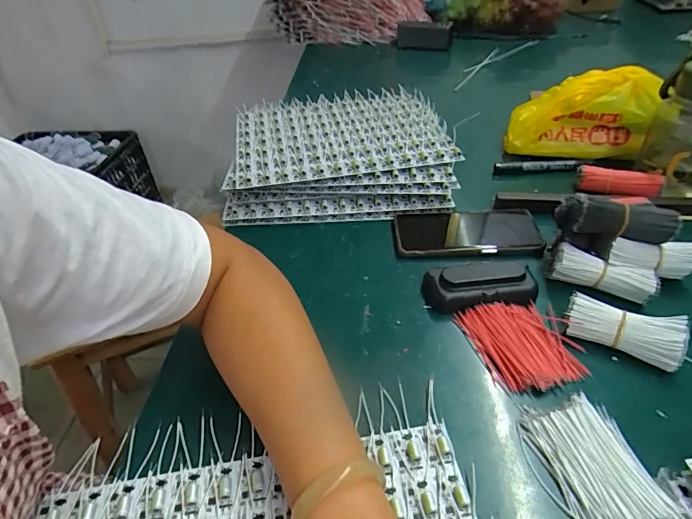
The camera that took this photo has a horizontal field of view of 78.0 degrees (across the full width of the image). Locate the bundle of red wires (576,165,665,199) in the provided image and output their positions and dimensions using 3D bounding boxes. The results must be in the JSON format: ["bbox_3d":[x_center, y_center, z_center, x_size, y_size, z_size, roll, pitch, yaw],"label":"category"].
[{"bbox_3d":[0.339,-0.099,0.532,0.088,0.022,0.026,14,45,26],"label":"bundle of red wires"}]

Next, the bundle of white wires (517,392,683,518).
[{"bbox_3d":[0.170,0.142,0.300,0.073,0.011,0.094,-12,39,-3],"label":"bundle of white wires"}]

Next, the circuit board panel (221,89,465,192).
[{"bbox_3d":[-0.011,-0.189,0.637,0.306,0.016,0.262,-7,41,-2],"label":"circuit board panel"}]

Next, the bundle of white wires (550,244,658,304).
[{"bbox_3d":[0.252,0.013,0.420,0.091,0.031,0.025,12,44,24],"label":"bundle of white wires"}]

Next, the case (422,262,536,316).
[{"bbox_3d":[0.134,0.025,0.428,0.107,0.026,0.047,-8,39,2],"label":"case"}]

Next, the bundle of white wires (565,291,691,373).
[{"bbox_3d":[0.239,0.061,0.369,0.090,0.032,0.036,13,44,25],"label":"bundle of white wires"}]

